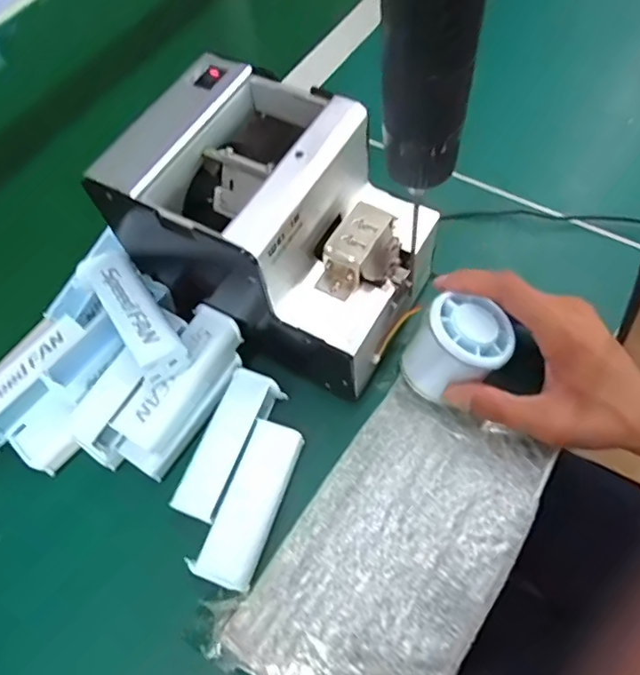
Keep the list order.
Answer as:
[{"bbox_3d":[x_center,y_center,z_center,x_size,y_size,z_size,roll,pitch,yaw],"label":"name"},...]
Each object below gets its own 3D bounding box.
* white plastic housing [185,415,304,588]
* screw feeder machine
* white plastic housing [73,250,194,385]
[{"bbox_3d":[-0.044,0.105,0.349,0.038,0.029,0.108,16,63,13],"label":"white plastic housing"},{"bbox_3d":[-0.025,-0.064,0.363,0.184,0.165,0.132,25,65,17],"label":"screw feeder machine"},{"bbox_3d":[-0.125,-0.018,0.355,0.036,0.023,0.104,-38,65,-17],"label":"white plastic housing"}]

